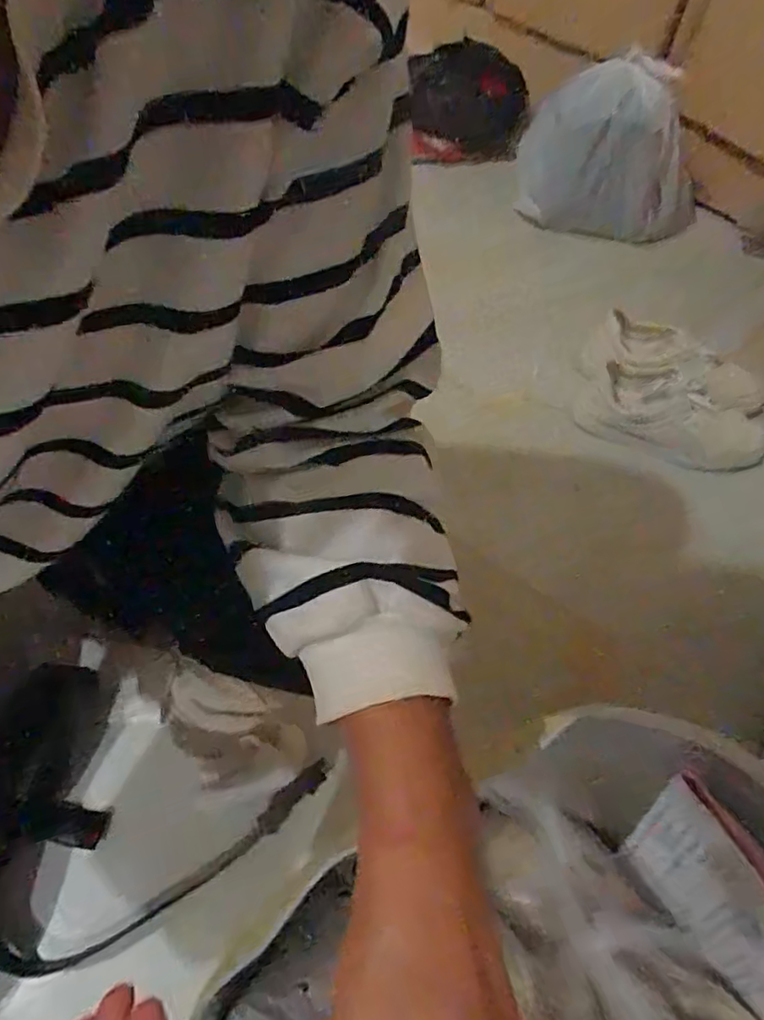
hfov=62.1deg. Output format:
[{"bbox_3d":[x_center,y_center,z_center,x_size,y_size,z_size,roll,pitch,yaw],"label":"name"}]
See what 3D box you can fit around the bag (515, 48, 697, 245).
[{"bbox_3d":[0.363,-0.539,0.961,0.301,0.189,0.142,12,59,3],"label":"bag"}]

